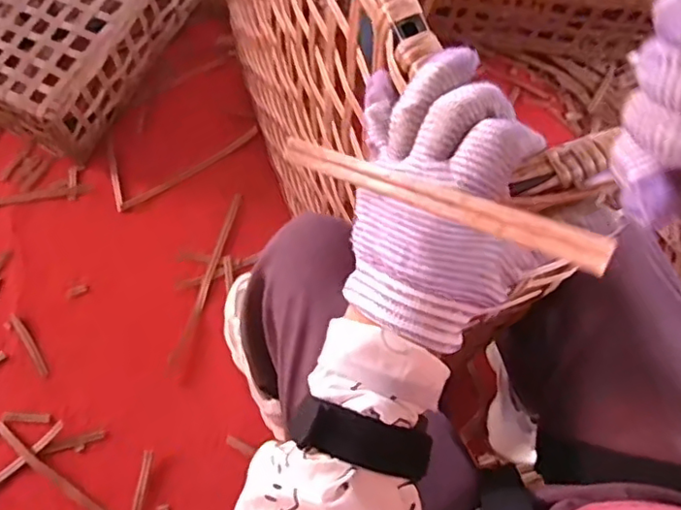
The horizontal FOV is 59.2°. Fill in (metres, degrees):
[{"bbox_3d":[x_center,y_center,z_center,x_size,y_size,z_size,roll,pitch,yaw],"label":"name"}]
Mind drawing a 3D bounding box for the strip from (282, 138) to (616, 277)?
[{"bbox_3d":[0.033,-0.025,0.250,0.157,0.004,0.013,24,105,36],"label":"strip"}]

